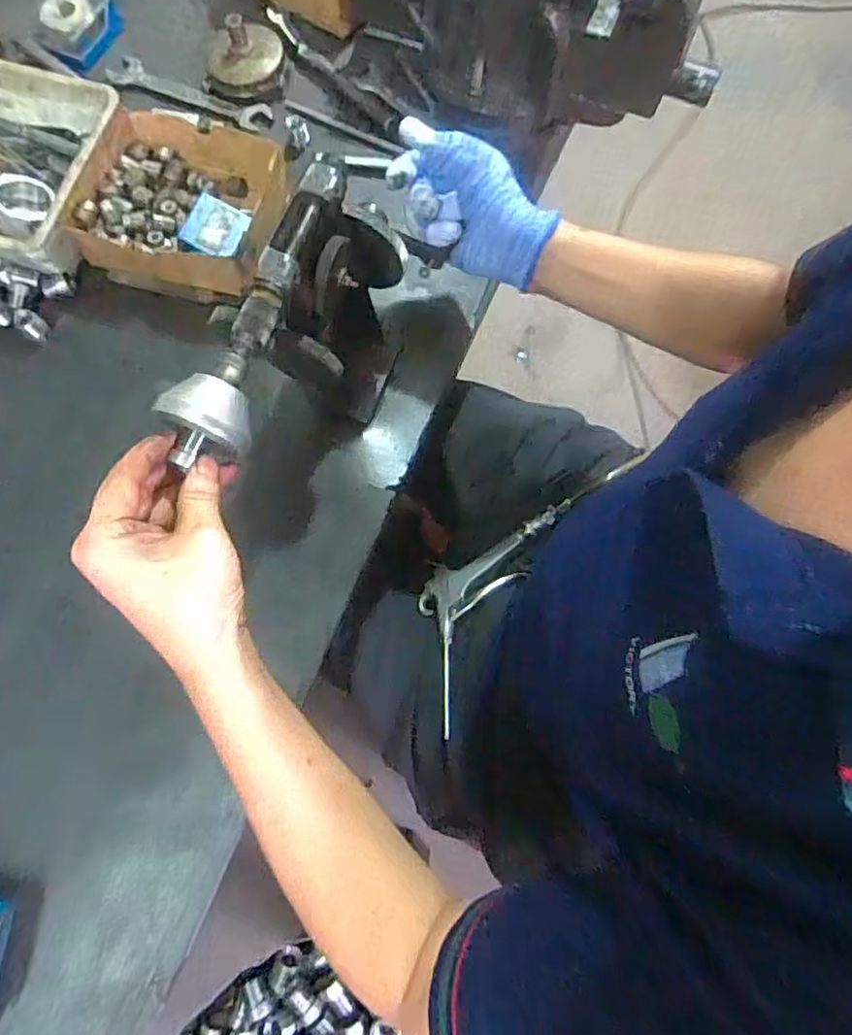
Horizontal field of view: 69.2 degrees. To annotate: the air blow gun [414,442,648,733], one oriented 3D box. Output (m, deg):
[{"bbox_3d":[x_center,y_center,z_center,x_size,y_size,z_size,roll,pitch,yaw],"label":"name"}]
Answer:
[{"bbox_3d":[0.079,0.042,0.607,0.103,0.021,0.311,34,83,26],"label":"air blow gun"}]

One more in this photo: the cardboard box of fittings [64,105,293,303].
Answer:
[{"bbox_3d":[-0.213,-0.281,0.552,0.181,0.054,0.159,15,75,4],"label":"cardboard box of fittings"}]

